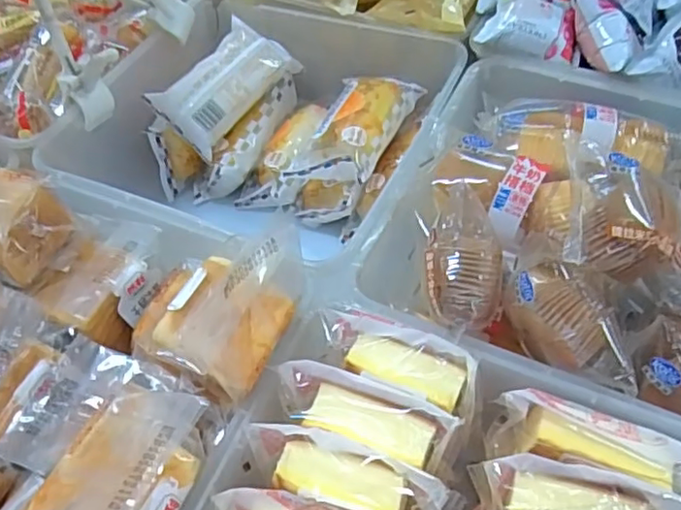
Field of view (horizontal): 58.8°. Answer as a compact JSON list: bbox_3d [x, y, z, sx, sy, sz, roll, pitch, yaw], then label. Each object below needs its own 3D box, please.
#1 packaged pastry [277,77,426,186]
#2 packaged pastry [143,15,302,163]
[{"bbox_3d":[0.012,-0.114,0.533,0.073,0.044,0.122,22,58,18],"label":"packaged pastry"},{"bbox_3d":[-0.105,-0.158,0.555,0.125,0.070,0.038,-46,18,-11],"label":"packaged pastry"}]

